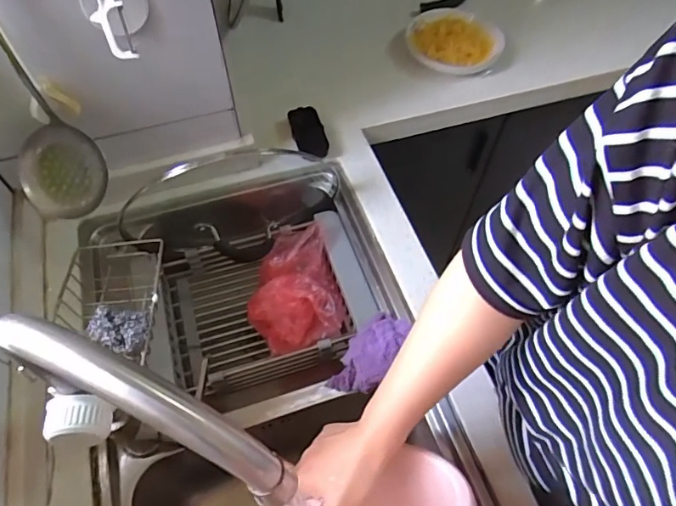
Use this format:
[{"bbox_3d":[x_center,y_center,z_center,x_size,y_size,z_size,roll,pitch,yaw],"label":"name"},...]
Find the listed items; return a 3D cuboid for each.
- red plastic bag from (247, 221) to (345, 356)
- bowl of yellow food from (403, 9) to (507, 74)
[{"bbox_3d":[-0.072,0.055,0.735,0.140,0.086,0.186,-12,59,-9],"label":"red plastic bag"},{"bbox_3d":[0.237,-0.436,0.975,0.186,0.050,0.189,1,58,-1],"label":"bowl of yellow food"}]

